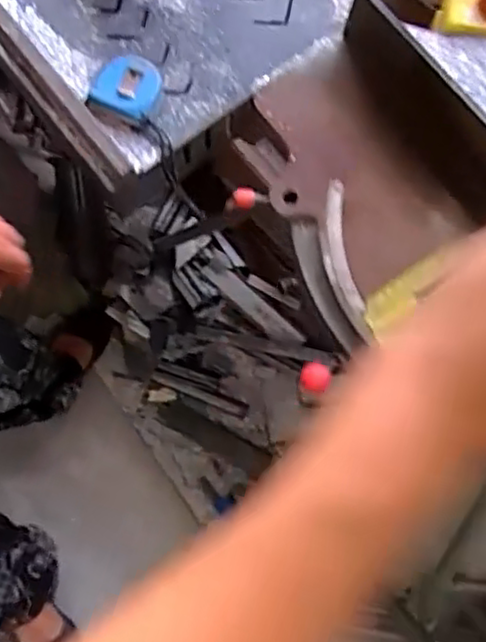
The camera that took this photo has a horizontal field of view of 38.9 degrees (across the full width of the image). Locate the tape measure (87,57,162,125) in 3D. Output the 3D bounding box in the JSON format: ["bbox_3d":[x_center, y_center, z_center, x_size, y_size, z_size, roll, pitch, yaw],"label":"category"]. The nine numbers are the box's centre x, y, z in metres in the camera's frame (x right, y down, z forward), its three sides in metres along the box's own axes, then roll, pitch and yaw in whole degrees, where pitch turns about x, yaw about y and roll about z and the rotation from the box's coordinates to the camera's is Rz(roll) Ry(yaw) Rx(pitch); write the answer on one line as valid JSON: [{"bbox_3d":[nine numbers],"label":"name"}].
[{"bbox_3d":[-0.122,-0.245,0.726,0.063,0.034,0.064,20,78,4],"label":"tape measure"}]

